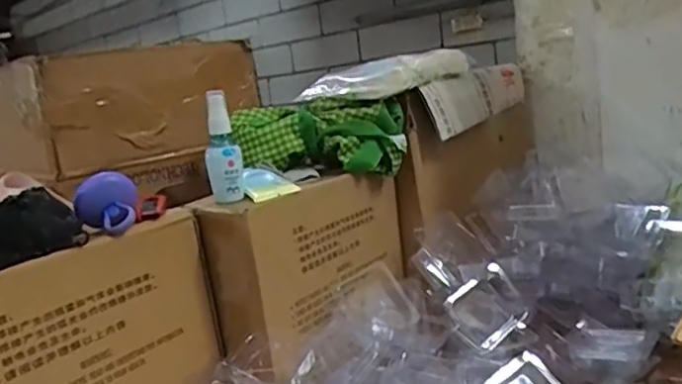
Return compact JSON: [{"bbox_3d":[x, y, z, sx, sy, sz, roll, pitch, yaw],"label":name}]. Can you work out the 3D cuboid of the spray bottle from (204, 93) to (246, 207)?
[{"bbox_3d":[-0.129,-0.047,0.667,0.037,0.119,0.029,-9,11,-10],"label":"spray bottle"}]

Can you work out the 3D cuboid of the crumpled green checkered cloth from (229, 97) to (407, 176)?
[{"bbox_3d":[-0.027,-0.069,0.785,0.209,0.088,0.073,-4,11,14],"label":"crumpled green checkered cloth"}]

